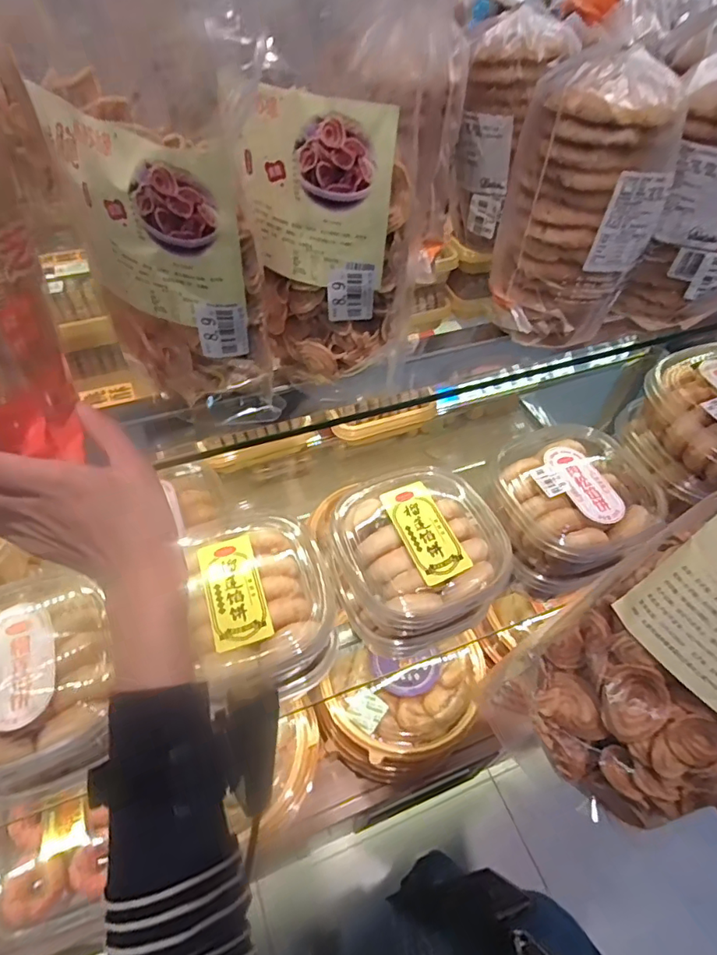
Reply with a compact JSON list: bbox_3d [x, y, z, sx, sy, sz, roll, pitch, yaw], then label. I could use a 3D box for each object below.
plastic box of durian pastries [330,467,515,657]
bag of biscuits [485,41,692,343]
[{"bbox_3d":[0.058,0.084,0.541,0.173,0.088,0.169,-15,52,-13],"label":"plastic box of durian pastries"},{"bbox_3d":[0.166,-0.206,0.401,0.095,0.181,0.097,-19,53,-17],"label":"bag of biscuits"}]

